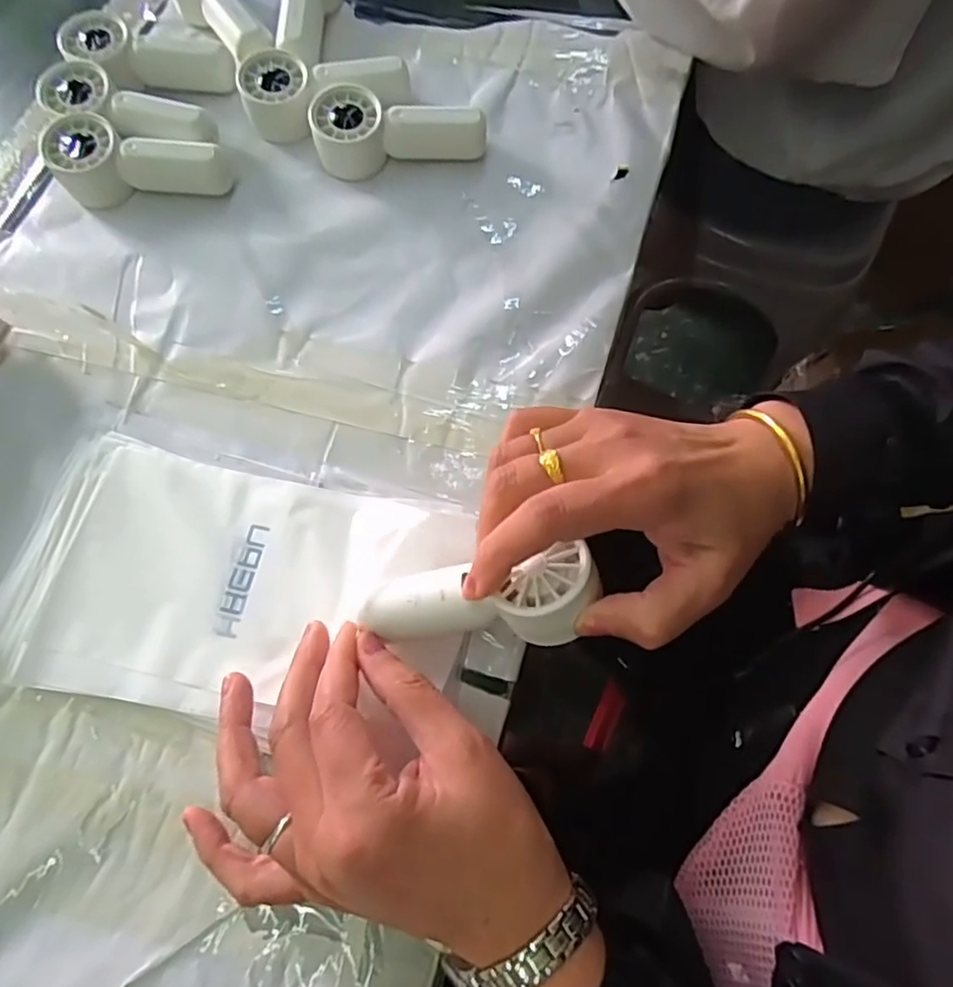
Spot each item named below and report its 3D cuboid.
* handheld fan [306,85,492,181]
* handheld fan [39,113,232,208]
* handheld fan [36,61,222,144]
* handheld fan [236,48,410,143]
[{"bbox_3d":[-0.050,-0.235,0.418,0.110,0.033,0.043,0,69,1],"label":"handheld fan"},{"bbox_3d":[-0.216,-0.211,0.410,0.110,0.030,0.038,5,69,3],"label":"handheld fan"},{"bbox_3d":[-0.234,-0.248,0.425,0.123,0.031,0.039,20,70,9],"label":"handheld fan"},{"bbox_3d":[-0.100,-0.263,0.428,0.107,0.034,0.042,1,69,2],"label":"handheld fan"}]

